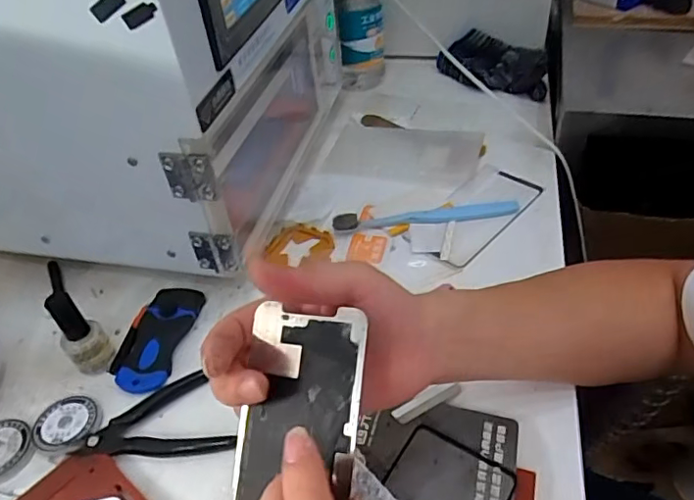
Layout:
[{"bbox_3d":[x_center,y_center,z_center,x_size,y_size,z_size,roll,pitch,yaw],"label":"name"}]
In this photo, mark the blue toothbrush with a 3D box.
[{"bbox_3d":[0.080,-0.035,0.544,0.186,0.020,0.018,-8,44,-3],"label":"blue toothbrush"}]

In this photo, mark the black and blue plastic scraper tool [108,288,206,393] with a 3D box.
[{"bbox_3d":[-0.163,0.072,0.465,0.052,0.010,0.104,6,45,11],"label":"black and blue plastic scraper tool"}]

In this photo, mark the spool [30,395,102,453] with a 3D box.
[{"bbox_3d":[-0.211,0.129,0.412,0.050,0.007,0.045,6,45,12],"label":"spool"}]

